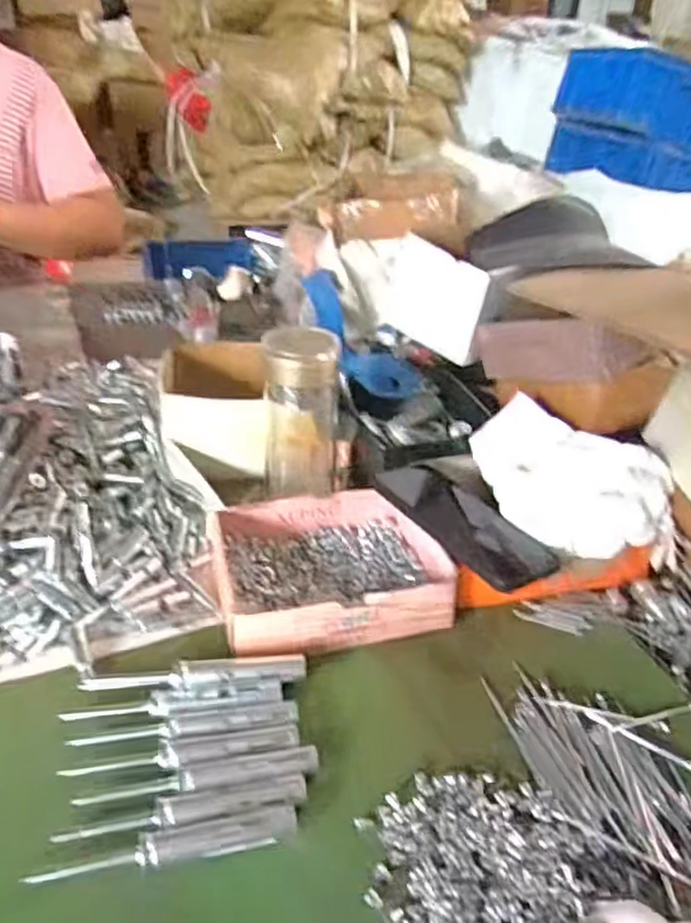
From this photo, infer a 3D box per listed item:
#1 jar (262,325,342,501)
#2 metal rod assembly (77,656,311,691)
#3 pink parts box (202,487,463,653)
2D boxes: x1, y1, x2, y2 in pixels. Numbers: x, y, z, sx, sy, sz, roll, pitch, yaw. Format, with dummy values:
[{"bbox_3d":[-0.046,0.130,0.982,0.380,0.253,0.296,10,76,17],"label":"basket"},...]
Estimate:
[{"bbox_3d":[-0.038,-0.053,0.611,0.062,0.154,0.066,3,33,-2],"label":"jar"},{"bbox_3d":[-0.104,0.149,0.468,0.150,0.019,0.016,-1,34,-8],"label":"metal rod assembly"},{"bbox_3d":[-0.012,0.080,0.563,0.189,0.041,0.153,-6,35,-16],"label":"pink parts box"}]

